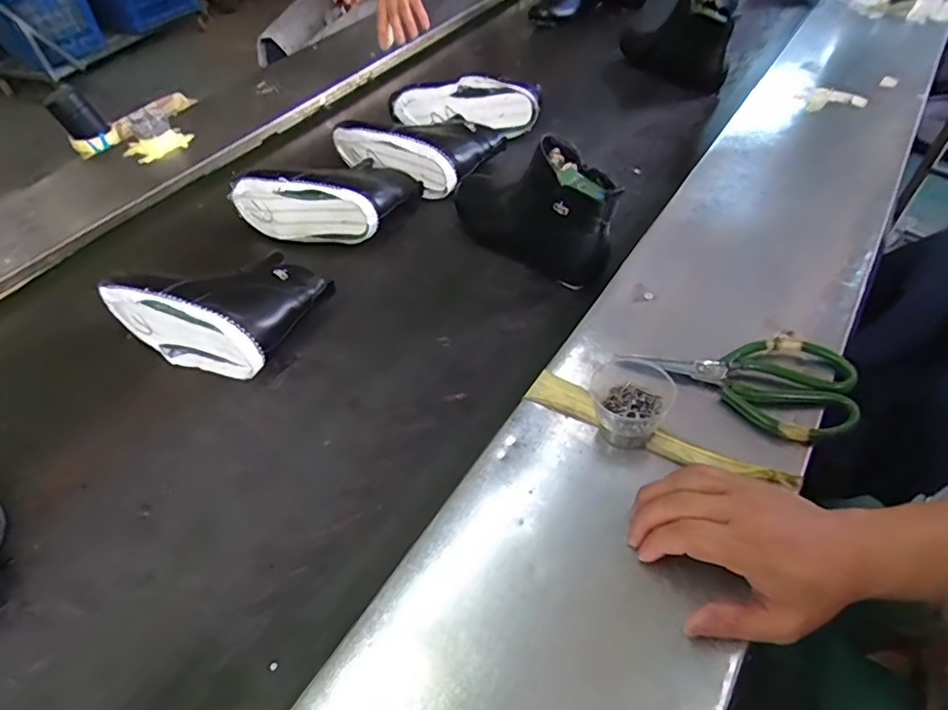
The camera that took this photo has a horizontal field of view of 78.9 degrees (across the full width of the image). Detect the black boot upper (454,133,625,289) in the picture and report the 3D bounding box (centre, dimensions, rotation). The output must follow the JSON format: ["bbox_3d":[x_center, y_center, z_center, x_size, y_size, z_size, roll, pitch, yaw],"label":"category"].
[{"bbox_3d":[0.064,-0.177,0.684,0.227,0.143,0.064,27,56,28],"label":"black boot upper"}]

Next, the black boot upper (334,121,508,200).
[{"bbox_3d":[-0.084,-0.320,0.871,0.225,0.082,0.135,25,55,27],"label":"black boot upper"}]

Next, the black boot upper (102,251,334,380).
[{"bbox_3d":[-0.295,-0.063,0.652,0.221,0.091,0.136,10,50,16],"label":"black boot upper"}]

